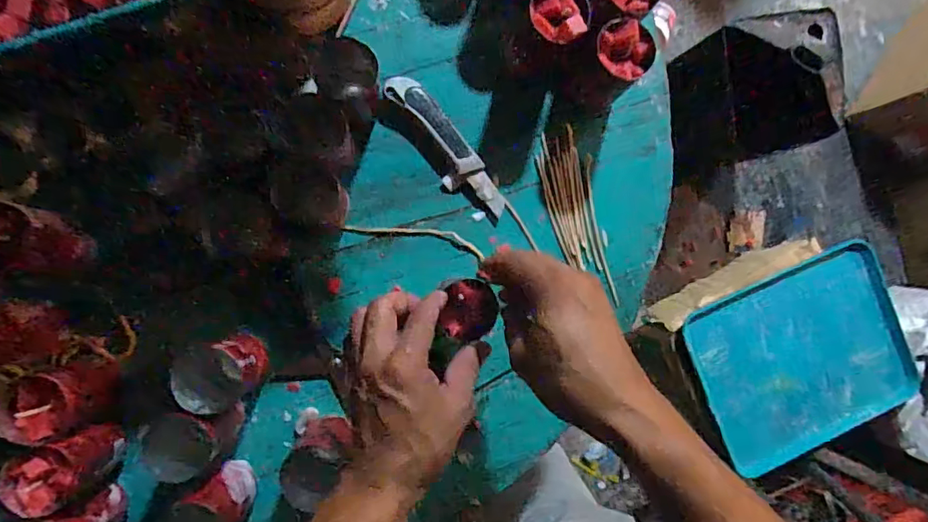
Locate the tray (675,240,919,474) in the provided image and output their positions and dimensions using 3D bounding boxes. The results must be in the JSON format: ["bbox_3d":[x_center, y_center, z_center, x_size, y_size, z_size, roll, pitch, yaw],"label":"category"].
[{"bbox_3d":[0.688,0.194,1.080,0.458,0.029,0.357,-23,91,-7],"label":"tray"}]

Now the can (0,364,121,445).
[{"bbox_3d":[-0.321,0.110,0.429,0.053,0.070,0.053,-10,90,-7],"label":"can"}]

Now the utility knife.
[{"bbox_3d":[-0.018,-0.110,0.524,0.040,0.021,0.161,-39,93,-6],"label":"utility knife"}]

